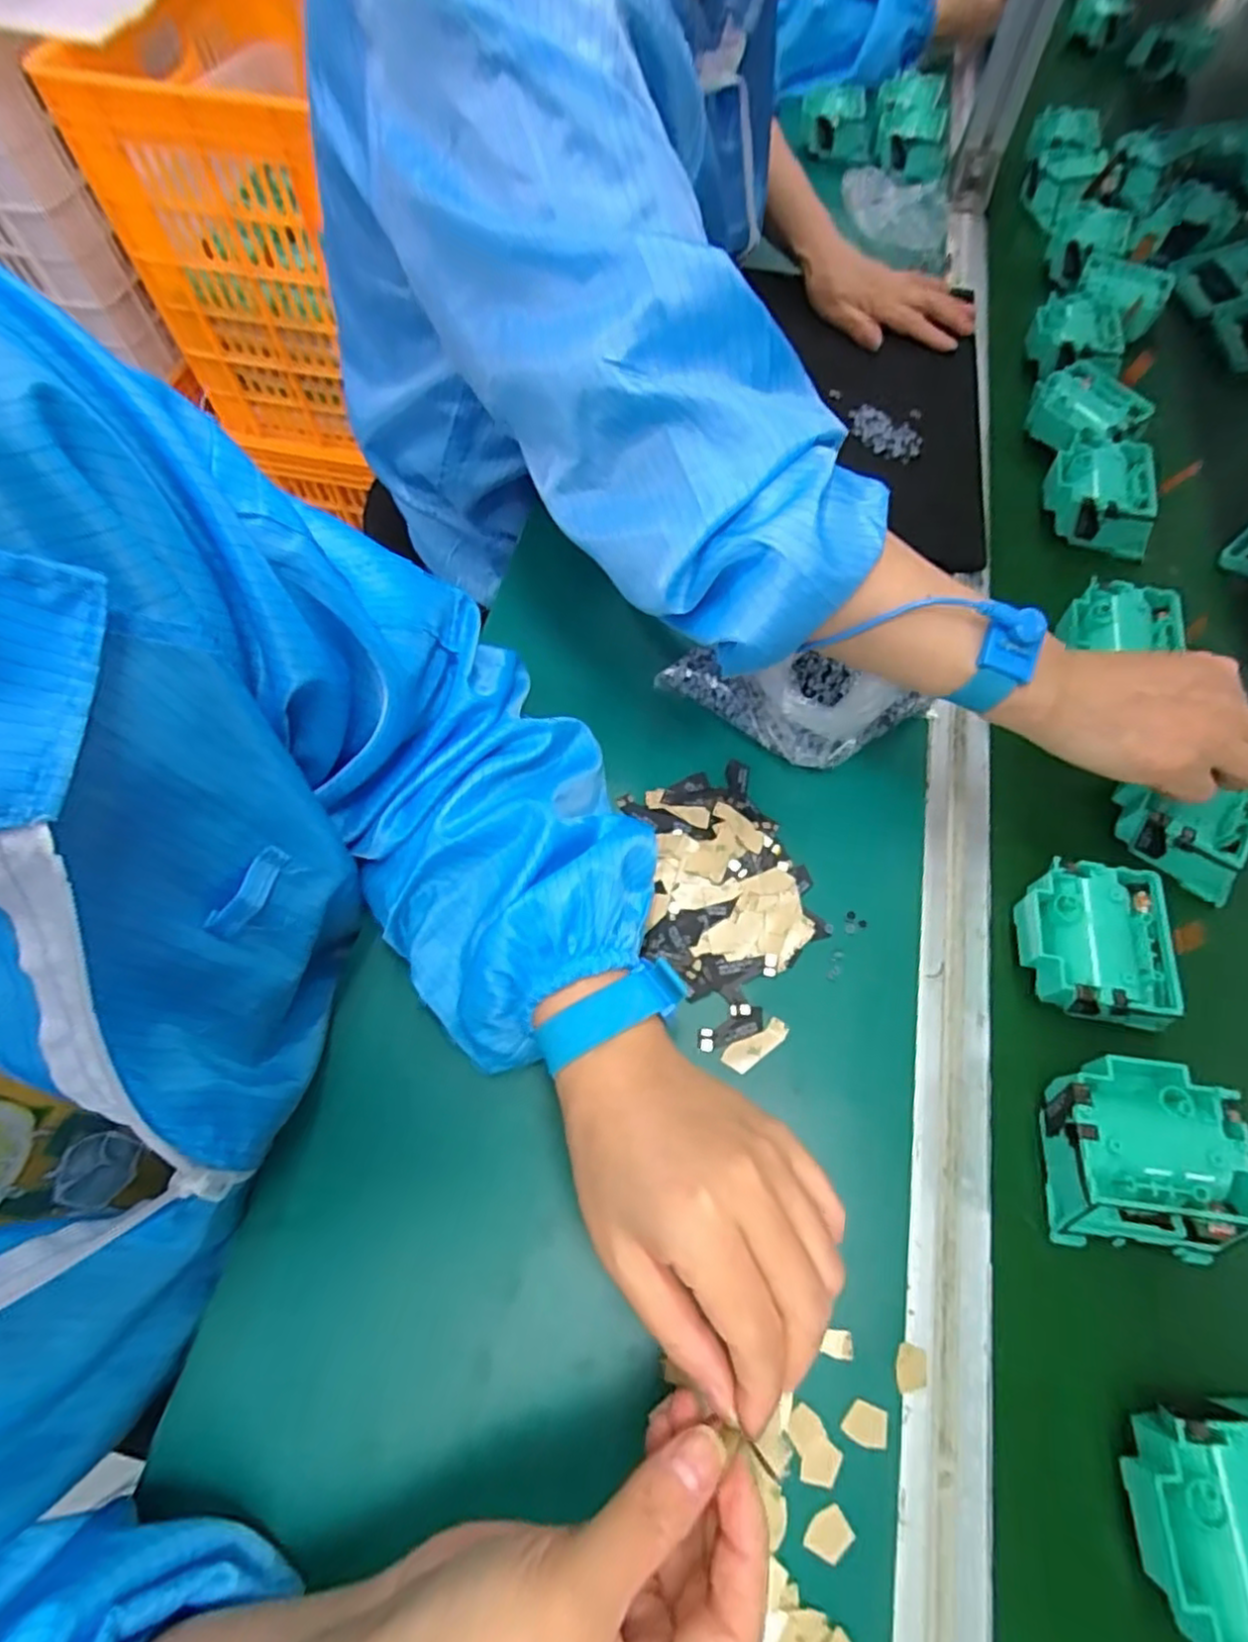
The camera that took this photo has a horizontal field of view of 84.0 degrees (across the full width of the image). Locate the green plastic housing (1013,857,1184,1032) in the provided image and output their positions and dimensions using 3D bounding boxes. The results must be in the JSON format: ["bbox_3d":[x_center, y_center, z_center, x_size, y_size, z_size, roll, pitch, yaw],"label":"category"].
[{"bbox_3d":[0.242,0.065,0.361,0.064,0.035,0.080,12,64,6],"label":"green plastic housing"}]

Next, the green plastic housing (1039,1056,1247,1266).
[{"bbox_3d":[0.237,0.153,0.318,0.074,0.033,0.079,6,64,3],"label":"green plastic housing"}]

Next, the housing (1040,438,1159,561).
[{"bbox_3d":[0.354,-0.245,0.518,0.073,0.036,0.080,12,64,6],"label":"housing"}]

